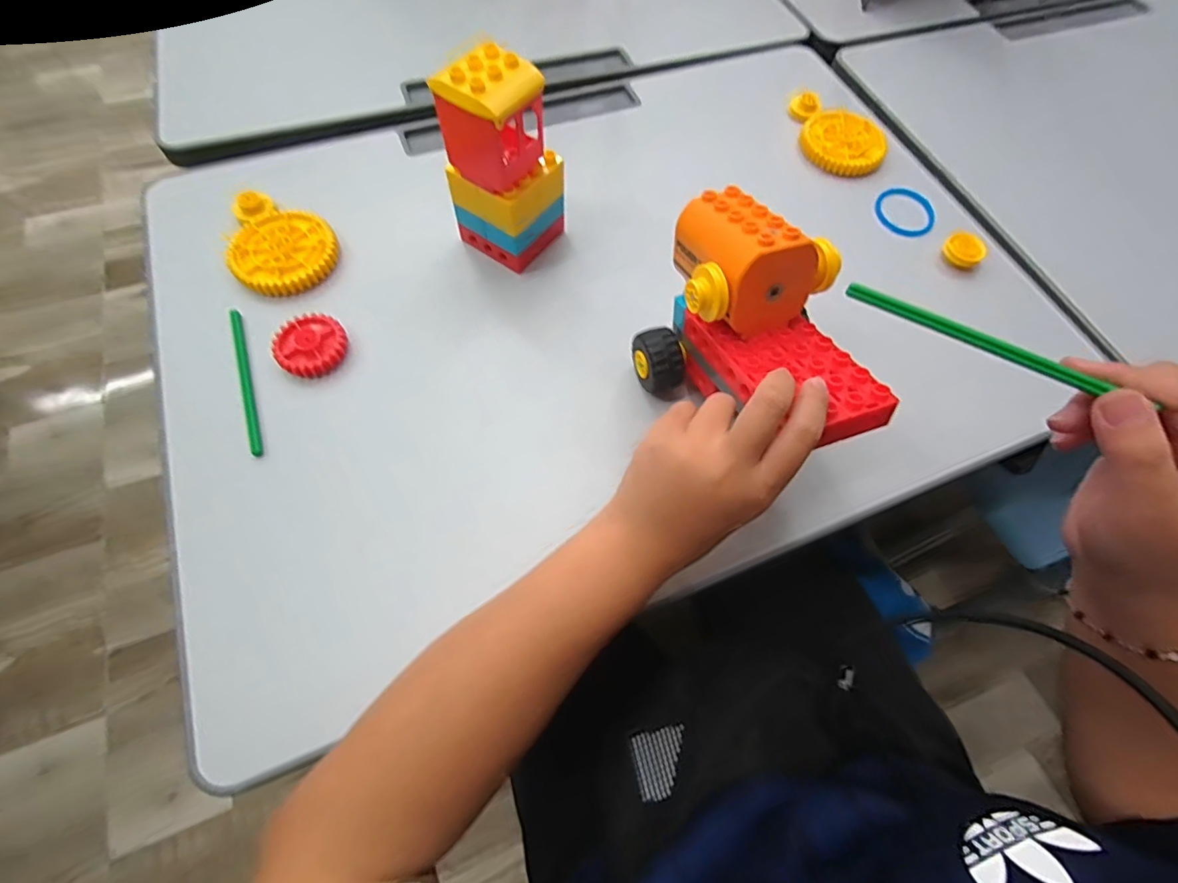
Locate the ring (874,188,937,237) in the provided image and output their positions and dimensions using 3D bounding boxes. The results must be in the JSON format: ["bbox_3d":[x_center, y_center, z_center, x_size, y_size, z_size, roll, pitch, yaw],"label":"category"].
[{"bbox_3d":[0.296,-0.216,0.479,0.057,0.004,0.057,1,65,-3],"label":"ring"}]

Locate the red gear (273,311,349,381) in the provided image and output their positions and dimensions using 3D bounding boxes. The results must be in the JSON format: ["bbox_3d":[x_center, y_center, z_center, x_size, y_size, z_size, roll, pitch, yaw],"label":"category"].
[{"bbox_3d":[-0.206,-0.071,0.380,0.049,0.015,0.049,1,65,-3],"label":"red gear"}]

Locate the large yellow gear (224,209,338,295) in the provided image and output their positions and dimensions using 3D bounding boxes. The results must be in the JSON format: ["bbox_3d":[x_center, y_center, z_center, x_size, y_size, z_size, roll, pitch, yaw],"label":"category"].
[{"bbox_3d":[-0.245,-0.153,0.414,0.077,0.013,0.079,1,65,-3],"label":"large yellow gear"}]

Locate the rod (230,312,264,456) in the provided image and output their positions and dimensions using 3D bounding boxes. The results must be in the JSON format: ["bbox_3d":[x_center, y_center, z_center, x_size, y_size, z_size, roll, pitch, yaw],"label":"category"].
[{"bbox_3d":[-0.248,-0.046,0.369,0.008,0.004,0.124,-19,68,-12],"label":"rod"}]

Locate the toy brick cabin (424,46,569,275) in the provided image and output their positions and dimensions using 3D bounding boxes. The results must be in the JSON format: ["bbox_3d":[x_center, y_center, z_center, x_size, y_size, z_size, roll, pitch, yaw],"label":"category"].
[{"bbox_3d":[-0.064,-0.201,0.380,0.066,0.141,0.074,31,67,11],"label":"toy brick cabin"}]

